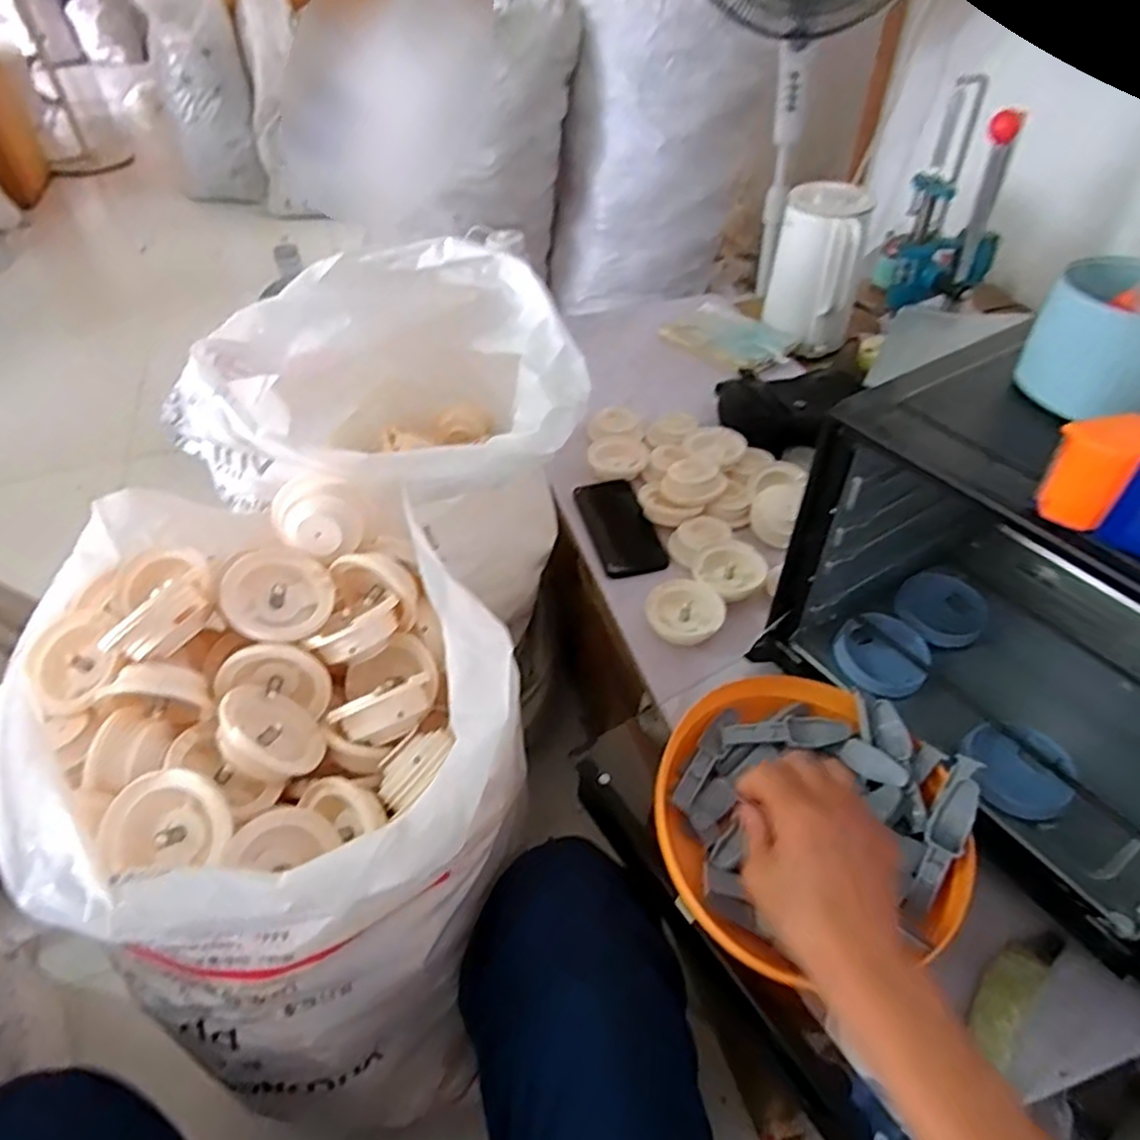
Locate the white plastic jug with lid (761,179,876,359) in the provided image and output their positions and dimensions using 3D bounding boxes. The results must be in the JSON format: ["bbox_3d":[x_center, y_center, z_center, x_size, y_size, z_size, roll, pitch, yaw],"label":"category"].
[{"bbox_3d":[0.401,-0.486,1.147,0.139,0.221,0.131,14,46,15],"label":"white plastic jug with lid"}]

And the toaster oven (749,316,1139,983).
[{"bbox_3d":[0.436,0.044,0.548,0.338,0.298,0.409,-26,50,-24],"label":"toaster oven"}]

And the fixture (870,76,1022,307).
[{"bbox_3d":[0.539,-0.509,0.972,0.128,0.246,0.125,26,50,25],"label":"fixture"}]

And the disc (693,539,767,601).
[{"bbox_3d":[0.178,-0.001,0.774,0.070,0.020,0.070,-1,44,1],"label":"disc"}]

